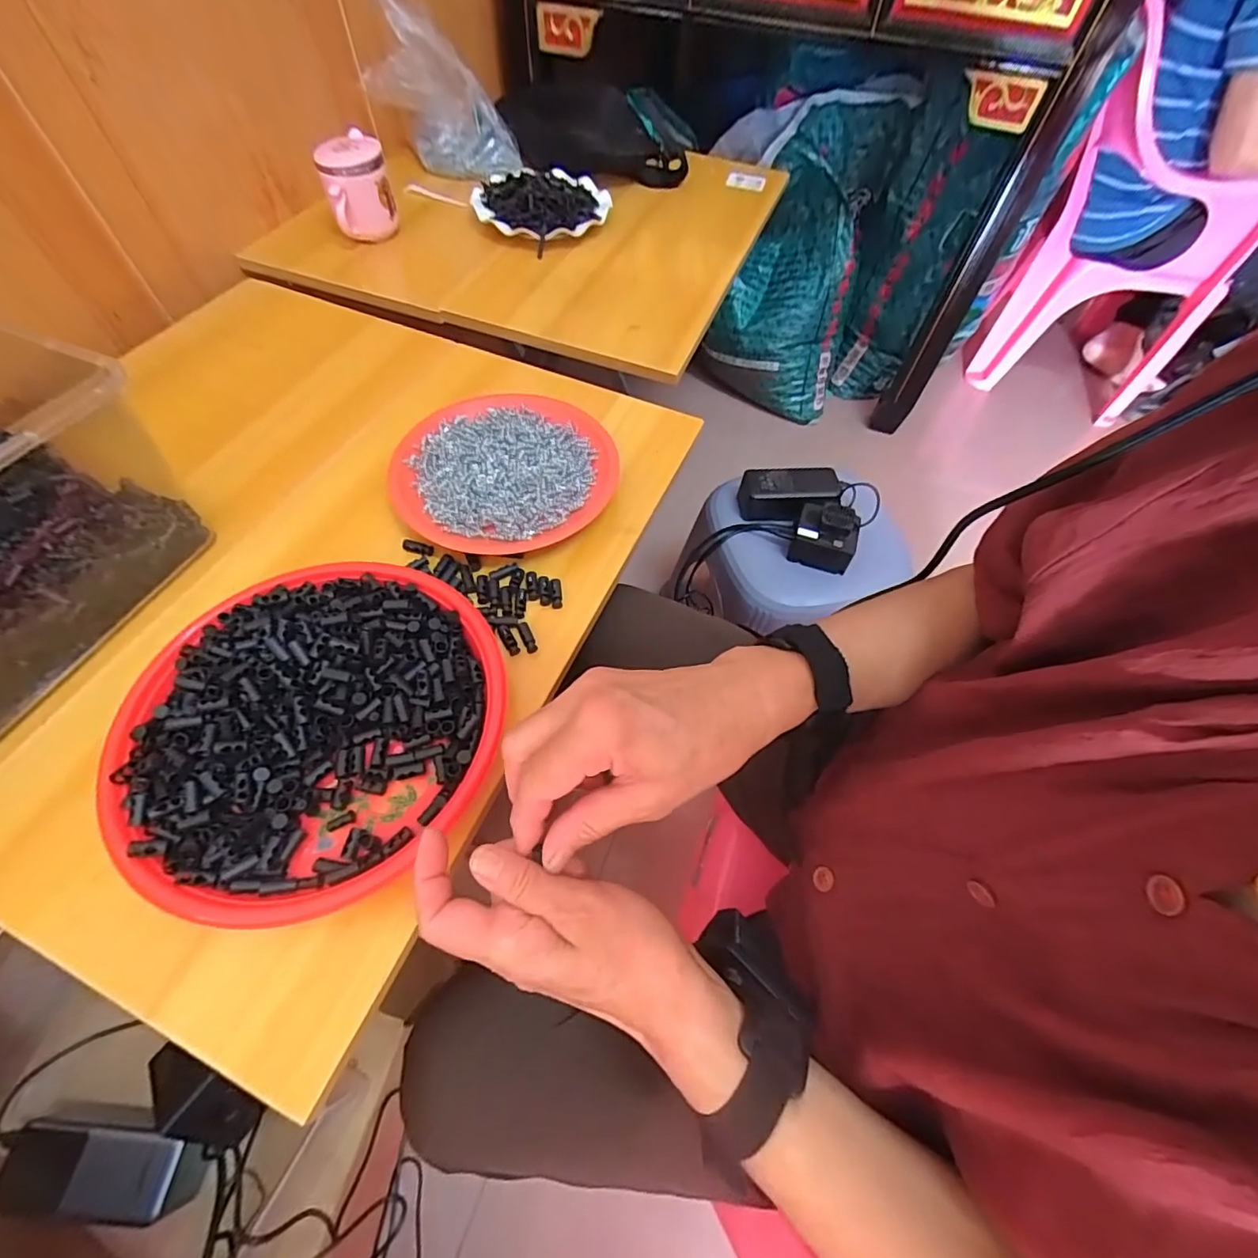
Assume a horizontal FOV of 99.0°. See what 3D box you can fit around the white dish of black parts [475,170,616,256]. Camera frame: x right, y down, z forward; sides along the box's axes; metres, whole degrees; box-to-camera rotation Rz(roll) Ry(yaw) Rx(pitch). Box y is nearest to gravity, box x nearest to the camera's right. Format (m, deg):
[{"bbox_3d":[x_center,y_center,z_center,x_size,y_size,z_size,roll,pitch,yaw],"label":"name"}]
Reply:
[{"bbox_3d":[-0.122,-0.594,0.736,0.160,0.035,0.162,1,60,-2],"label":"white dish of black parts"}]

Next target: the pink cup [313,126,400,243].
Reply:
[{"bbox_3d":[-0.343,-0.560,0.686,0.078,0.092,0.080,-15,62,-11],"label":"pink cup"}]

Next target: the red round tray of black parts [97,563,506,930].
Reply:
[{"bbox_3d":[-0.203,0.057,0.351,0.224,0.032,0.230,-2,60,-4],"label":"red round tray of black parts"}]

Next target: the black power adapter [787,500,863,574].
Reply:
[{"bbox_3d":[0.259,-0.125,0.710,0.076,0.049,0.074,19,61,8],"label":"black power adapter"}]

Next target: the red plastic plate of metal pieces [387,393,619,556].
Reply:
[{"bbox_3d":[-0.113,-0.139,0.481,0.179,0.024,0.187,1,60,-2],"label":"red plastic plate of metal pieces"}]

